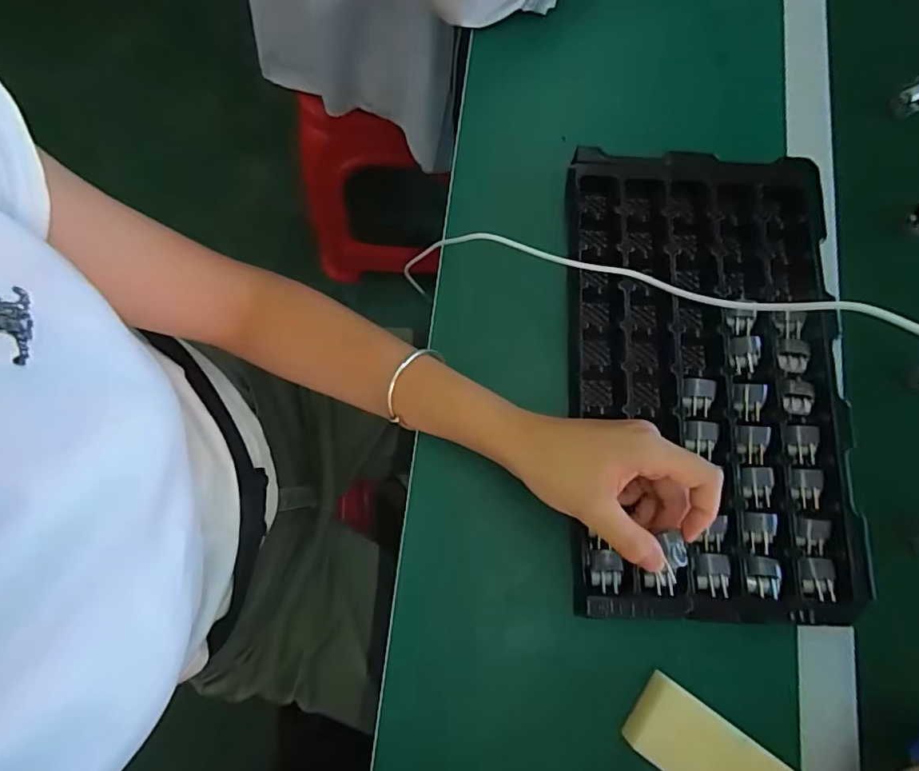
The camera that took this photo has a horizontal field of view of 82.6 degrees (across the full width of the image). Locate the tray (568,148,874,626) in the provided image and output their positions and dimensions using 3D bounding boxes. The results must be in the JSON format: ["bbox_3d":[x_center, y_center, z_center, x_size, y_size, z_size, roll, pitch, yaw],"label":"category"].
[{"bbox_3d":[0.186,-0.010,0.404,0.197,0.035,0.350,2,78,-1],"label":"tray"}]

